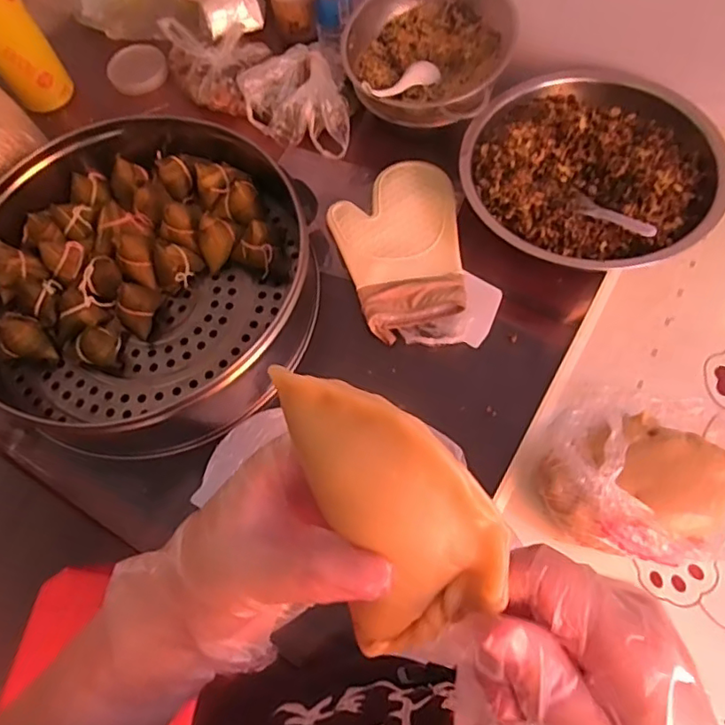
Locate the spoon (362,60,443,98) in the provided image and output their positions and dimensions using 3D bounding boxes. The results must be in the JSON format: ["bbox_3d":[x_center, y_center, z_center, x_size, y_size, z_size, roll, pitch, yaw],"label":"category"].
[{"bbox_3d":[0.055,-0.412,0.831,0.041,0.030,0.164,39,56,19],"label":"spoon"}]

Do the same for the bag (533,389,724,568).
[{"bbox_3d":[0.334,0.113,0.615,0.265,0.124,0.193,9,66,7],"label":"bag"}]

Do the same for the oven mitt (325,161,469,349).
[{"bbox_3d":[0.063,-0.171,0.815,0.183,0.033,0.258,-18,65,-5],"label":"oven mitt"}]

